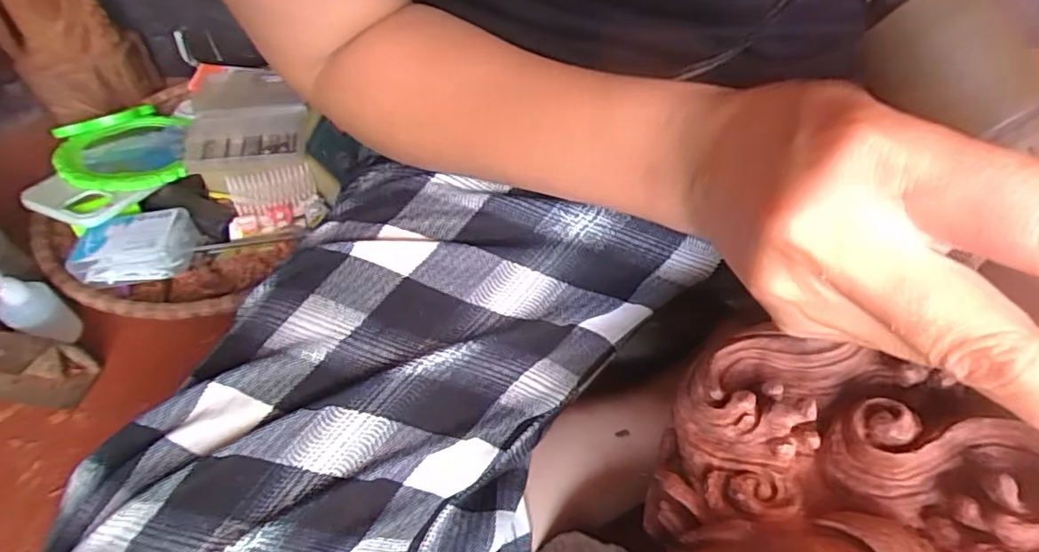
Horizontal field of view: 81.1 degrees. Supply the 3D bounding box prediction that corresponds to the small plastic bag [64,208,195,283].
[{"bbox_3d":[-0.310,-0.022,0.489,0.082,0.040,0.055,-12,50,-8],"label":"small plastic bag"}]

